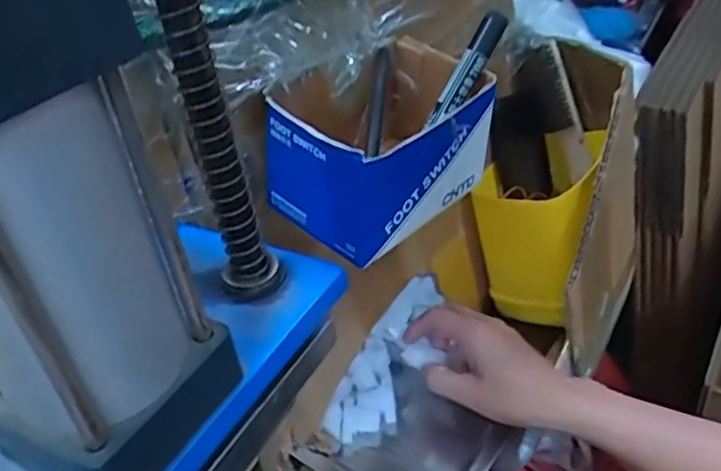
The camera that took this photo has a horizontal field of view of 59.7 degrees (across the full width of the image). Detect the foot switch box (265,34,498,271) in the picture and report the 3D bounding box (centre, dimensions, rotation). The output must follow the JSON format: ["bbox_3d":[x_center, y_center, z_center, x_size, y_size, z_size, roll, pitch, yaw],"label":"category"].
[{"bbox_3d":[0.017,-0.057,0.376,0.088,0.075,0.131,22,45,34],"label":"foot switch box"}]

